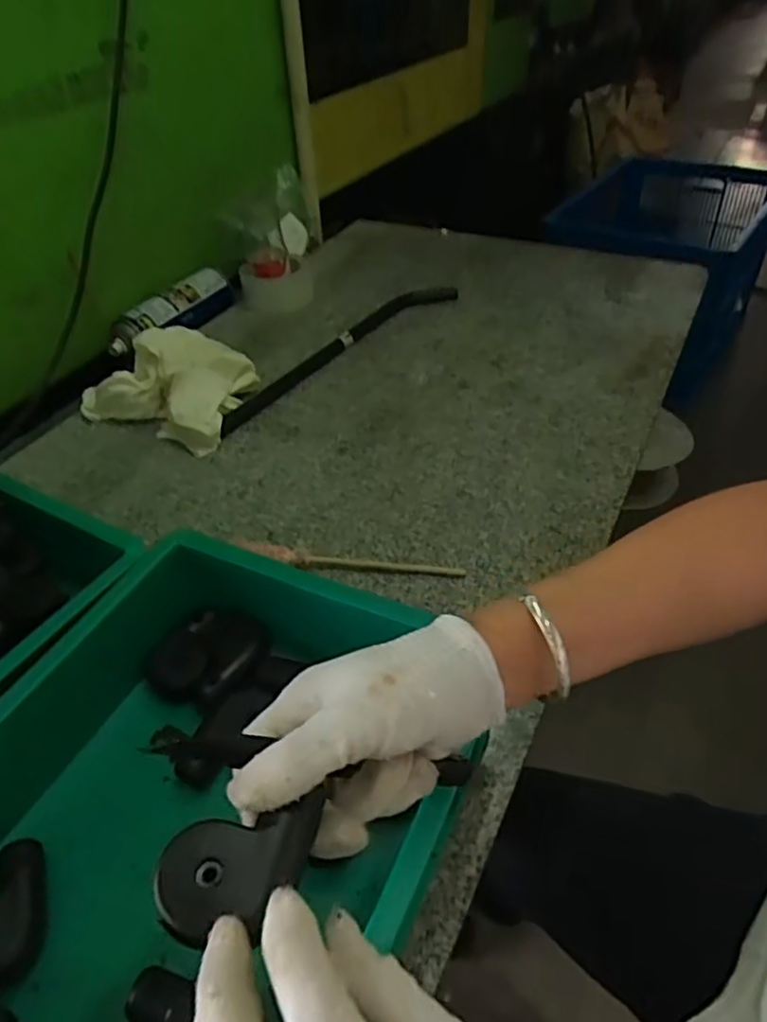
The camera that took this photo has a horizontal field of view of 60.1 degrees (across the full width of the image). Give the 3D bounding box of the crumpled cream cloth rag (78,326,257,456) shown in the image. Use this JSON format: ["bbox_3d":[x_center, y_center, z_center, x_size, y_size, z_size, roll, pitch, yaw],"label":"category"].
[{"bbox_3d":[-0.235,-0.157,0.752,0.195,0.076,0.154,17,47,21],"label":"crumpled cream cloth rag"}]

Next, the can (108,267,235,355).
[{"bbox_3d":[-0.289,-0.276,0.913,0.051,0.056,0.200,29,51,30],"label":"can"}]

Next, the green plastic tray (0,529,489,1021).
[{"bbox_3d":[-0.120,0.178,0.374,0.270,0.096,0.340,17,45,21],"label":"green plastic tray"}]

